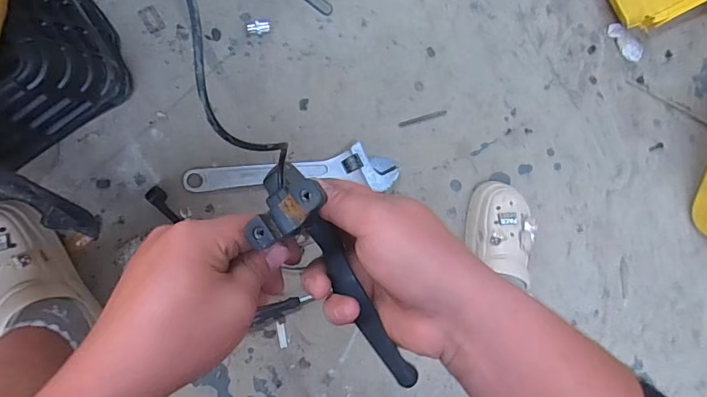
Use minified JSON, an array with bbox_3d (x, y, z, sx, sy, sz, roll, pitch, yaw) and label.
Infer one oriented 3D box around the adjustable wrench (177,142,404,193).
[{"bbox_3d":[-0.100,-0.051,0.734,0.352,0.027,0.076,0,88,-10],"label":"adjustable wrench"}]

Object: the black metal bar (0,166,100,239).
[{"bbox_3d":[-0.414,-0.002,0.552,0.042,0.042,0.178,-53,128,-8],"label":"black metal bar"}]

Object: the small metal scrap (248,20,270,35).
[{"bbox_3d":[-0.159,-0.288,0.728,0.036,0.018,0.022,-7,89,-10],"label":"small metal scrap"}]

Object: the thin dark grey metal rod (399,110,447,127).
[{"bbox_3d":[0.125,-0.145,0.779,0.091,0.004,0.010,-17,91,-10],"label":"thin dark grey metal rod"}]

